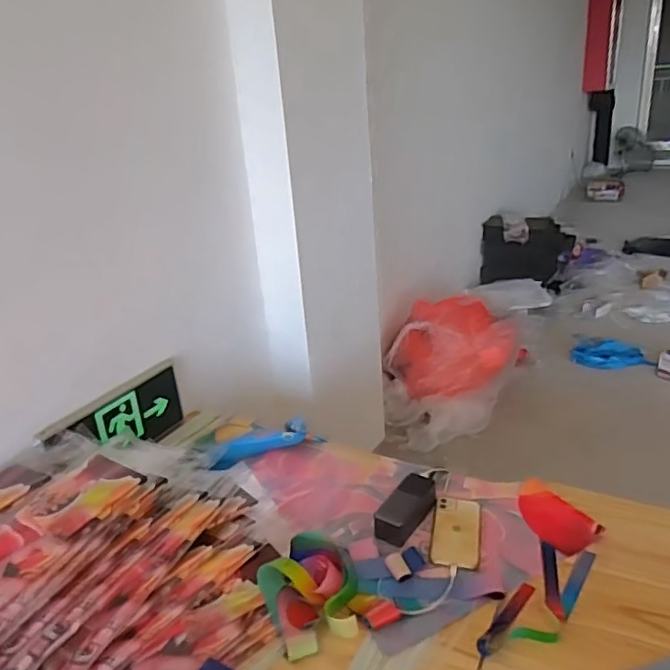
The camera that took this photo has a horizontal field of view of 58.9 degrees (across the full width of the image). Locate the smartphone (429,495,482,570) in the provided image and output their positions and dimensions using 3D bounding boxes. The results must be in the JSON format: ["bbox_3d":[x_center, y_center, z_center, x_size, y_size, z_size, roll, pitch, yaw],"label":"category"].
[{"bbox_3d":[0.204,0.326,0.995,0.080,0.013,0.157,2,24,14],"label":"smartphone"}]

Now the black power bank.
[{"bbox_3d":[0.127,0.299,1.034,0.059,0.046,0.143,14,30,35],"label":"black power bank"}]

